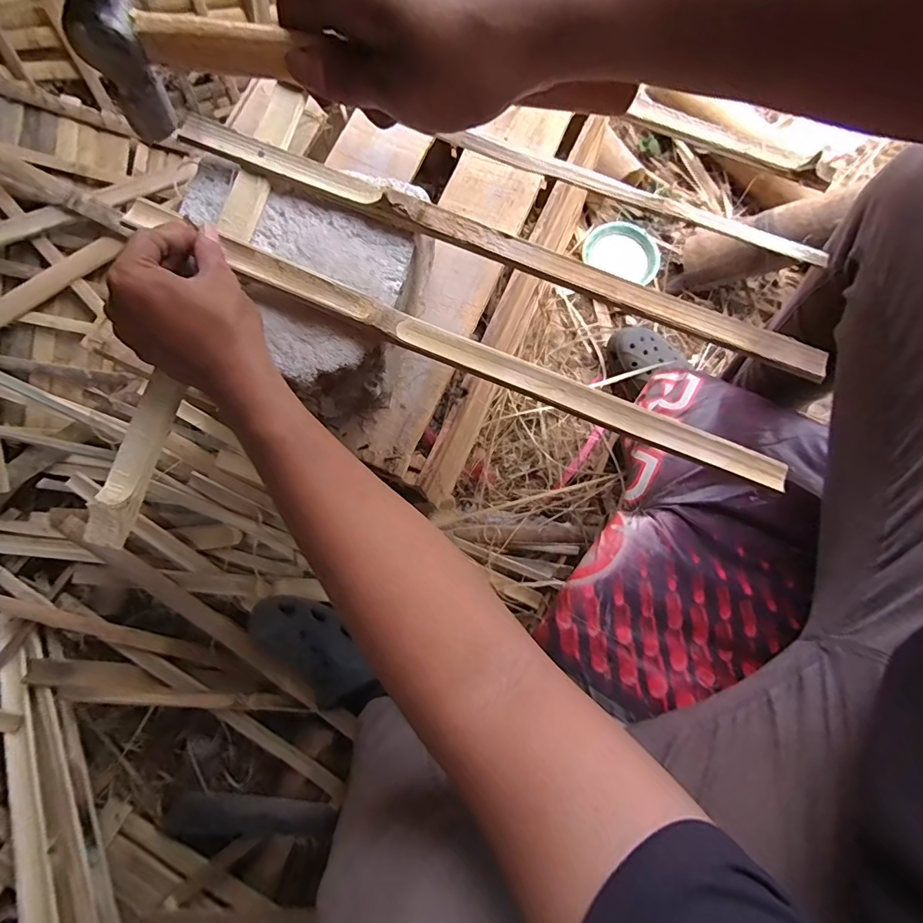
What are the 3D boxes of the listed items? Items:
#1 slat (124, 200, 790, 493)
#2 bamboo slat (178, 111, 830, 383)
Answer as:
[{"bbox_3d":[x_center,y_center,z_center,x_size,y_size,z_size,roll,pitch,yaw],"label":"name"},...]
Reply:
[{"bbox_3d":[-0.004,-0.087,0.342,0.509,0.007,0.026,23,74,1],"label":"slat"},{"bbox_3d":[0.031,-0.168,0.355,0.511,0.014,0.028,21,83,1],"label":"bamboo slat"}]

